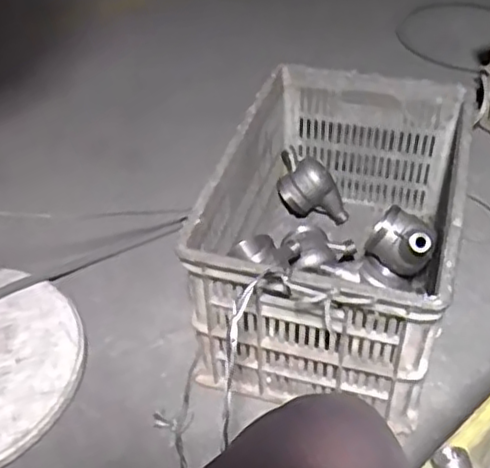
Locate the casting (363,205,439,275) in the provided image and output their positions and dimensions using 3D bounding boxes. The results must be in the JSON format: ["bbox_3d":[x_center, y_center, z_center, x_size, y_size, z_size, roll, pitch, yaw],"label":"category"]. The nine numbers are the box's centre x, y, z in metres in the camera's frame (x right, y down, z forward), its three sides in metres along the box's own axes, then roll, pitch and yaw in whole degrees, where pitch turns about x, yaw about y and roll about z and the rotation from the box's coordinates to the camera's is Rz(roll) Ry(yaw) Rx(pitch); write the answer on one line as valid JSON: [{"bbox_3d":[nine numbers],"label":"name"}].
[{"bbox_3d":[0.218,0.010,0.901,0.063,0.082,0.085,-31,50,-26],"label":"casting"}]

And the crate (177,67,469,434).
[{"bbox_3d":[0.134,-0.002,0.965,0.309,0.261,0.458,10,45,13],"label":"crate"}]

